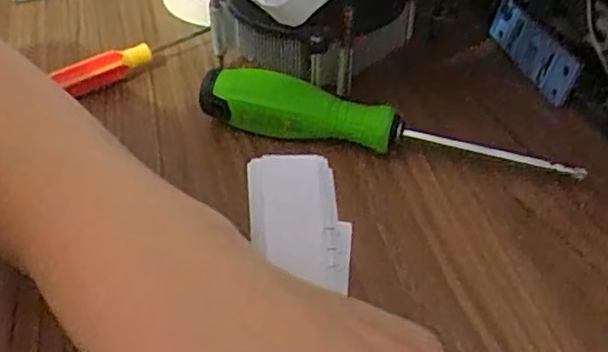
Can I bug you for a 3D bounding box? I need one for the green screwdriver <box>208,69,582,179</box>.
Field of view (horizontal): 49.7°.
[{"bbox_3d":[0.034,-0.021,0.302,0.176,0.030,0.023,11,43,12],"label":"green screwdriver"}]

